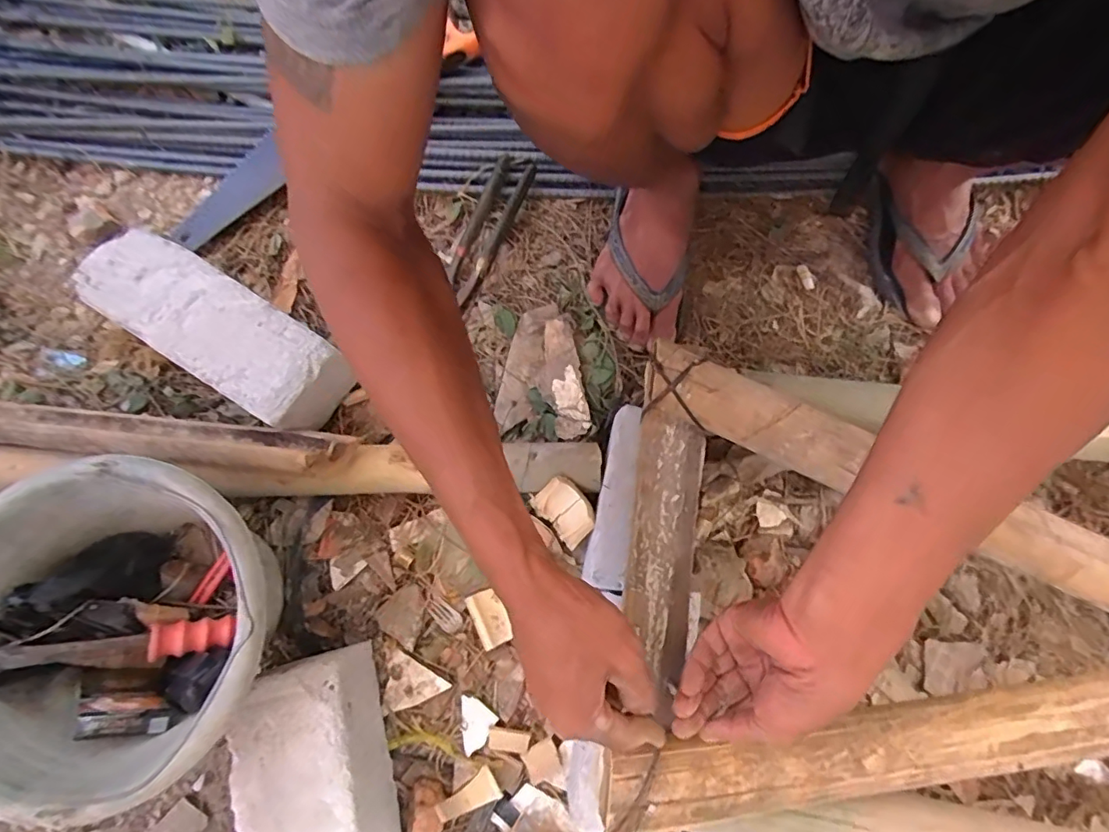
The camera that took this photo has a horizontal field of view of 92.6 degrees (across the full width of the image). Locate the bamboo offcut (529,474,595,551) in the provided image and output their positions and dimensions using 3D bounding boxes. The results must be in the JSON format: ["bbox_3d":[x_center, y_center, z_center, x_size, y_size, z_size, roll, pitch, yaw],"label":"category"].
[{"bbox_3d":[0.011,0.102,0.559,0.055,0.021,0.067,-44,75,31],"label":"bamboo offcut"}]

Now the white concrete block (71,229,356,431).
[{"bbox_3d":[-0.355,-0.090,0.567,0.265,0.094,0.096,31,78,10],"label":"white concrete block"}]

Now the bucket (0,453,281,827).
[{"bbox_3d":[-0.349,0.178,0.466,0.233,0.174,0.246,-1,75,2],"label":"bucket"}]

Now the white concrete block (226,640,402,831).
[{"bbox_3d":[-0.210,0.326,0.486,0.107,0.106,0.200,-14,75,-1],"label":"white concrete block"}]

